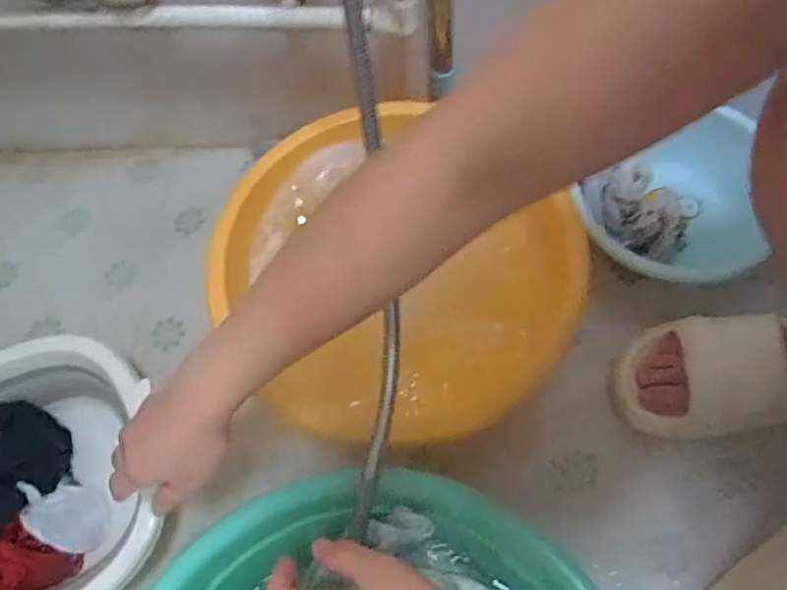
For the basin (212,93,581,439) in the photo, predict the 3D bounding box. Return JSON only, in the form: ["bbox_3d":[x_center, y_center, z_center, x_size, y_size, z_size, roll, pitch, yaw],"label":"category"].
[{"bbox_3d":[-0.004,-0.012,0.615,0.351,0.108,0.308,29,71,15],"label":"basin"}]

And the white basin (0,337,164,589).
[{"bbox_3d":[-0.350,0.186,0.581,0.247,0.078,0.261,-1,66,3],"label":"white basin"}]

